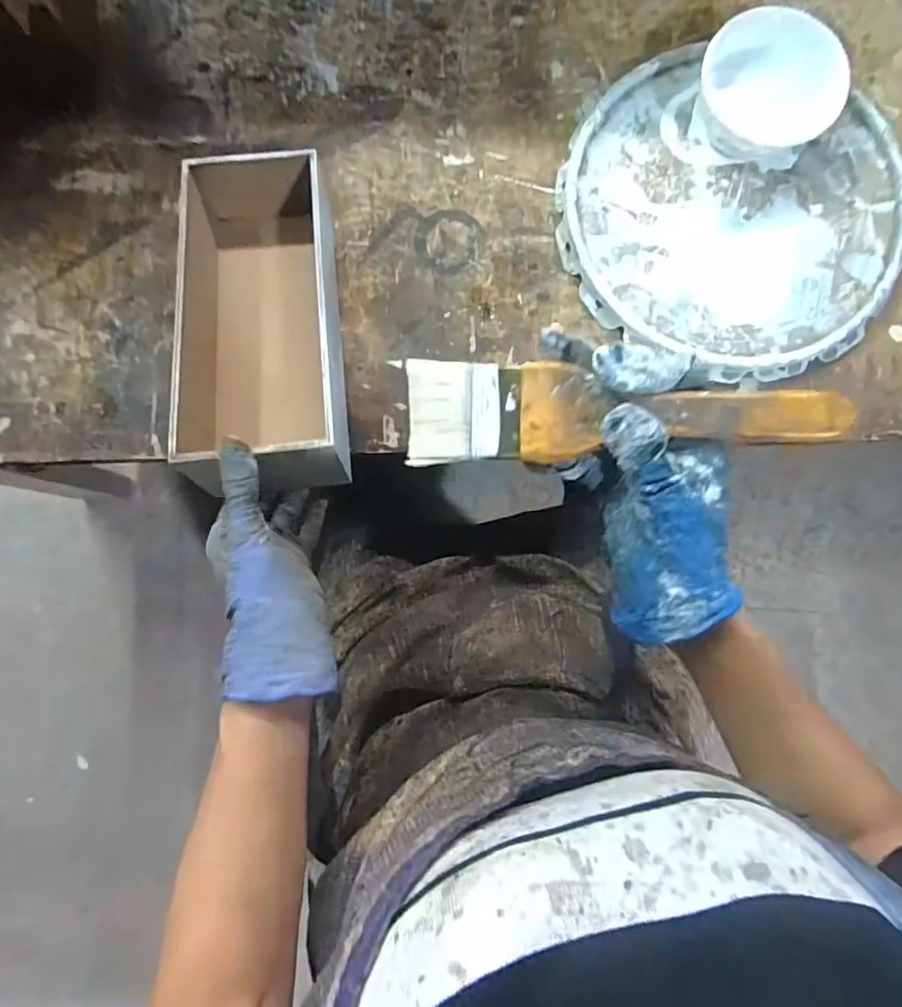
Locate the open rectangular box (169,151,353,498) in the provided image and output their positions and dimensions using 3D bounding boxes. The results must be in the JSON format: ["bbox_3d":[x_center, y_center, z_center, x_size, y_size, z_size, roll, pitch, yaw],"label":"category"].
[{"bbox_3d":[-0.140,-0.147,0.409,0.113,0.075,0.271,-12,73,-1],"label":"open rectangular box"}]

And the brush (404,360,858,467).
[{"bbox_3d":[0.083,-0.045,0.272,0.211,0.017,0.049,1,84,7],"label":"brush"}]

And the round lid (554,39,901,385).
[{"bbox_3d":[0.244,-0.251,0.468,0.287,0.025,0.265,0,84,0],"label":"round lid"}]

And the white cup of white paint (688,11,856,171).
[{"bbox_3d":[0.264,-0.343,0.454,0.102,0.053,0.104,0,84,0],"label":"white cup of white paint"}]

